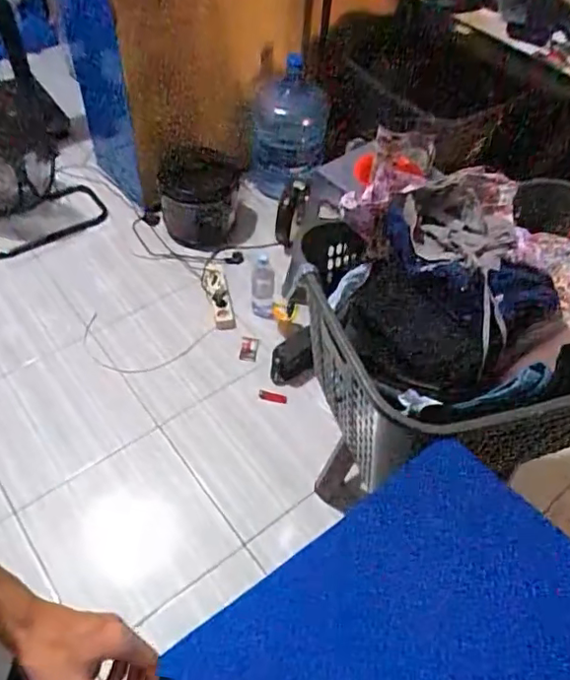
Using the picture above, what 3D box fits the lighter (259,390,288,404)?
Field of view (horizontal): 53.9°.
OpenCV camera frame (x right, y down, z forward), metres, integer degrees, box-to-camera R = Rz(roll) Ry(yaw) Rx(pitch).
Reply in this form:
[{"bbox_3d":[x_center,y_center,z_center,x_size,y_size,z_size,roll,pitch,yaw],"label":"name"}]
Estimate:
[{"bbox_3d":[-0.034,0.164,1.597,0.081,0.013,0.023,13,60,8],"label":"lighter"}]

